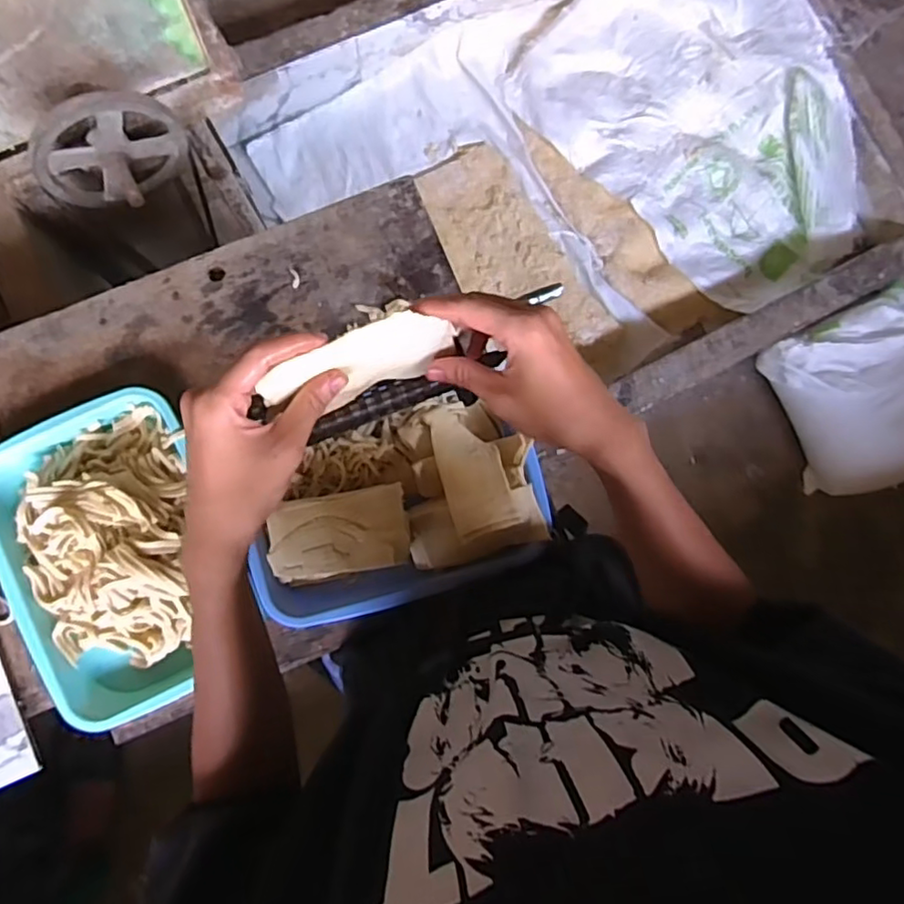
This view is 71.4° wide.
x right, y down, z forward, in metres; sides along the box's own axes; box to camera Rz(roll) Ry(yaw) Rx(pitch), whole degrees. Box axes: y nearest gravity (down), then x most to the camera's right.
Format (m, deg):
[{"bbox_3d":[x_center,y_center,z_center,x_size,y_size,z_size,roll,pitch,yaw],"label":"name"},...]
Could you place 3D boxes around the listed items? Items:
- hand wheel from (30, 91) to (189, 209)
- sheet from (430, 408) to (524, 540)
[{"bbox_3d":[-0.450,-0.385,0.856,0.196,0.176,0.097,-24,79,-17],"label":"hand wheel"},{"bbox_3d":[0.019,0.018,0.647,0.066,0.019,0.134,-18,64,-6],"label":"sheet"}]

